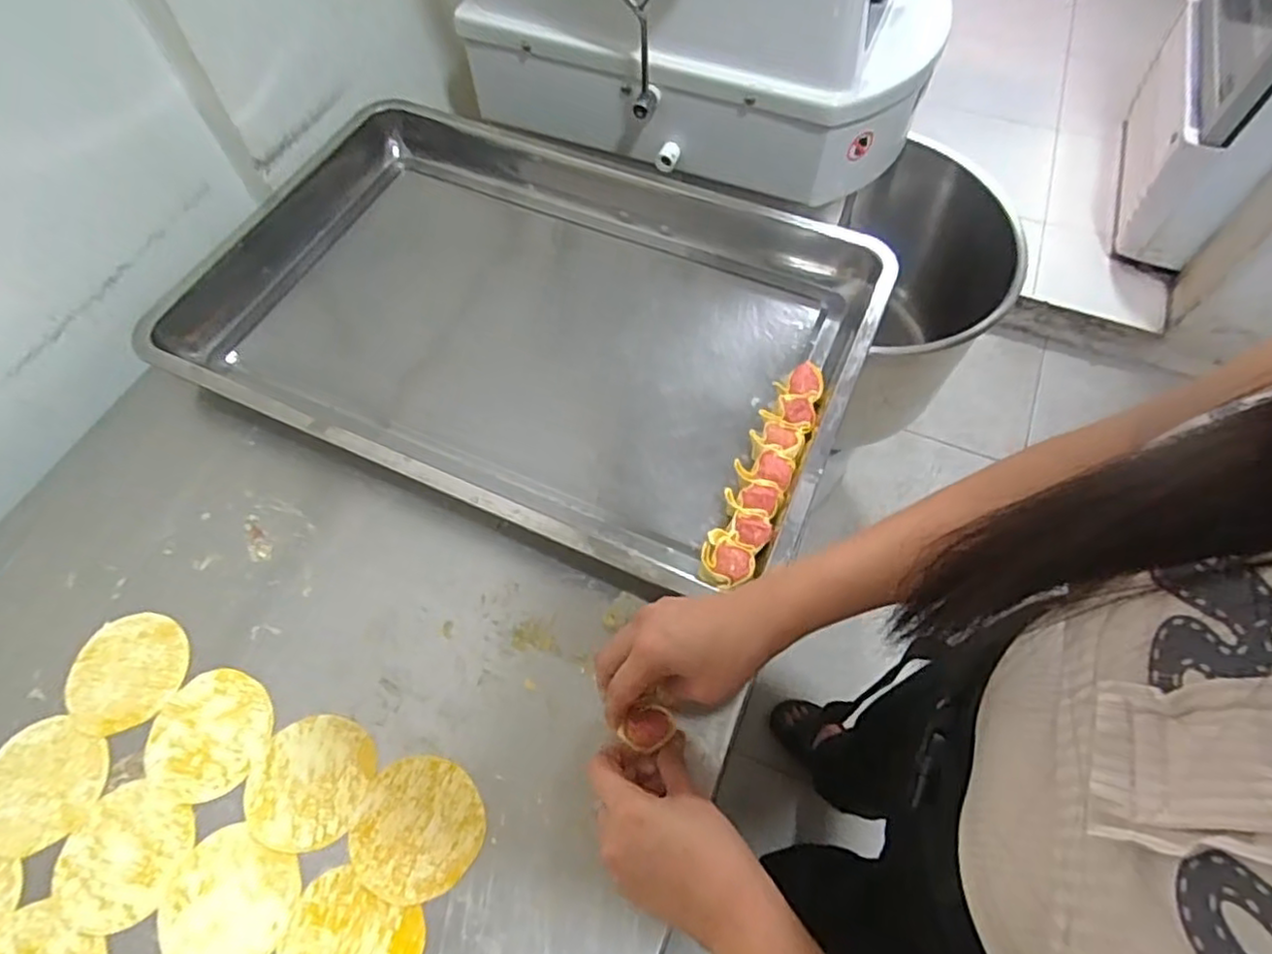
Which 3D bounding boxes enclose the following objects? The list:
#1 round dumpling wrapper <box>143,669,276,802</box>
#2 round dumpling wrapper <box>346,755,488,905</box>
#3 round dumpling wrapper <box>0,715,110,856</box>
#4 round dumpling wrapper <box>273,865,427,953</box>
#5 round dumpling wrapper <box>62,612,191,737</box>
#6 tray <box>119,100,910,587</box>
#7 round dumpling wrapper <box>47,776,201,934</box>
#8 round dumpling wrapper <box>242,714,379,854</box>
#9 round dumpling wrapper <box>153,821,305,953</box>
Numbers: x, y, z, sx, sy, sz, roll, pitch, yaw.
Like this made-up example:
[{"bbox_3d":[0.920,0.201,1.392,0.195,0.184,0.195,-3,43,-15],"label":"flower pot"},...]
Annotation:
[{"bbox_3d":[-0.297,0.178,0.463,0.081,0.004,0.081,0,60,0],"label":"round dumpling wrapper"},{"bbox_3d":[-0.143,0.228,0.433,0.081,0.004,0.083,0,60,0],"label":"round dumpling wrapper"},{"bbox_3d":[-0.402,0.207,0.448,0.082,0.004,0.075,0,60,0],"label":"round dumpling wrapper"},{"bbox_3d":[-0.176,0.288,0.403,0.083,0.004,0.071,21,63,12],"label":"round dumpling wrapper"},{"bbox_3d":[-0.371,0.141,0.484,0.082,0.004,0.082,0,60,0],"label":"round dumpling wrapper"},{"bbox_3d":[-0.109,-0.153,0.618,0.600,0.057,0.387,23,63,13],"label":"tray"},{"bbox_3d":[-0.331,0.244,0.428,0.077,0.004,0.078,0,60,0],"label":"round dumpling wrapper"},{"bbox_3d":[-0.219,0.204,0.447,0.078,0.004,0.081,0,60,0],"label":"round dumpling wrapper"},{"bbox_3d":[-0.256,0.268,0.416,0.081,0.004,0.078,0,60,0],"label":"round dumpling wrapper"}]

